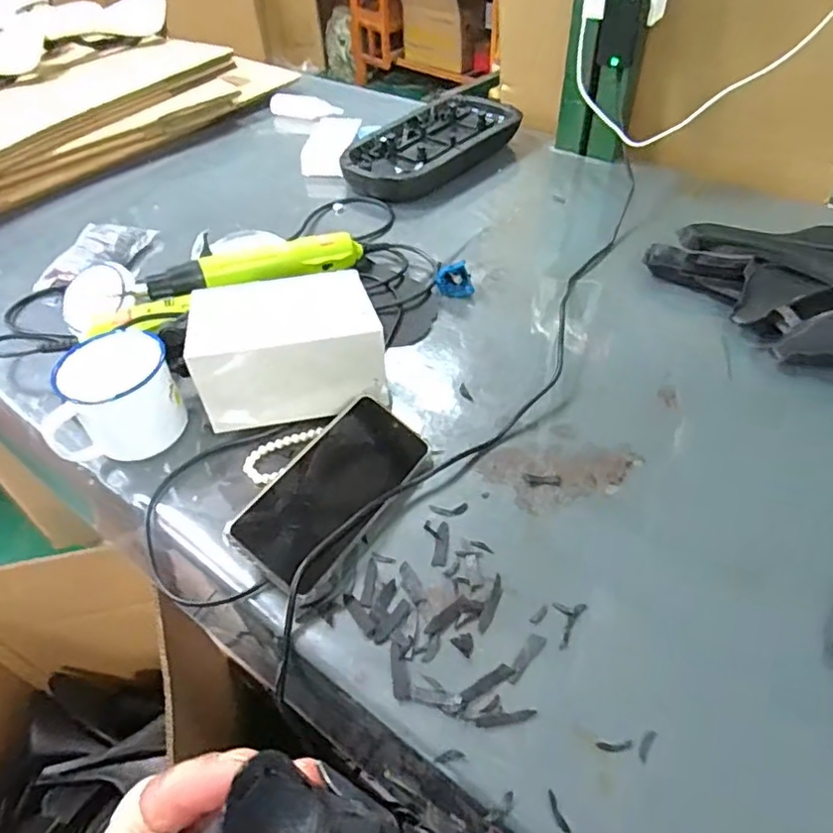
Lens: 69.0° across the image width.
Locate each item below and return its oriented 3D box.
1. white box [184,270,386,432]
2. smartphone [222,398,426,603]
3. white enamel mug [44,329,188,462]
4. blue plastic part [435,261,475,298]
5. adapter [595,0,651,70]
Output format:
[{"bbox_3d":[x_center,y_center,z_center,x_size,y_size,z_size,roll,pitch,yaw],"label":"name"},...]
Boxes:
[{"bbox_3d":[-0.112,-0.060,0.543,0.160,0.097,0.095,-7,47,-4],"label":"white box"},{"bbox_3d":[-0.058,0.058,0.470,0.073,0.010,0.160,40,58,-2],"label":"smartphone"},{"bbox_3d":[-0.254,-0.014,0.517,0.106,0.085,0.077,-14,48,-10],"label":"white enamel mug"},{"bbox_3d":[0.042,-0.148,0.660,0.039,0.031,0.024,-11,48,-7],"label":"blue plastic part"},{"bbox_3d":[0.239,-0.450,0.702,0.051,0.074,0.034,9,48,11],"label":"adapter"}]

